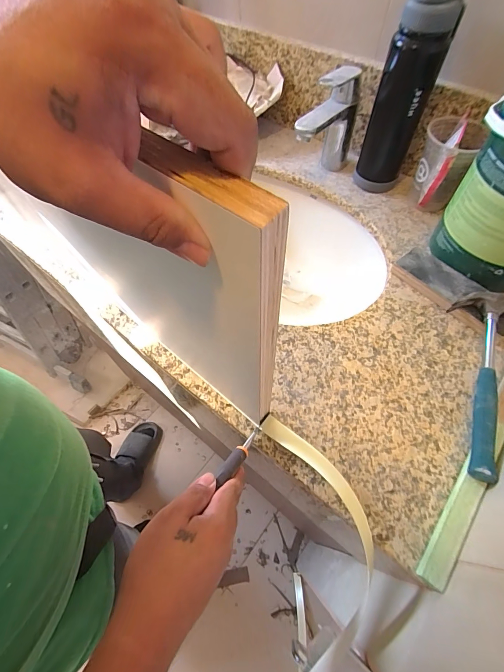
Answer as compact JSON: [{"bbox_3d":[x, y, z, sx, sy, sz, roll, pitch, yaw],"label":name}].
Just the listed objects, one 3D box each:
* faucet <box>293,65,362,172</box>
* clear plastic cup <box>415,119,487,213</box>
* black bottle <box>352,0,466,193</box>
[{"bbox_3d":[0.128,-0.349,0.555,0.064,0.160,0.140,24,63,14],"label":"faucet"},{"bbox_3d":[0.315,-0.283,0.528,0.075,0.126,0.087,27,64,16],"label":"clear plastic cup"},{"bbox_3d":[0.233,-0.366,0.503,0.079,0.263,0.065,18,62,12],"label":"black bottle"}]

